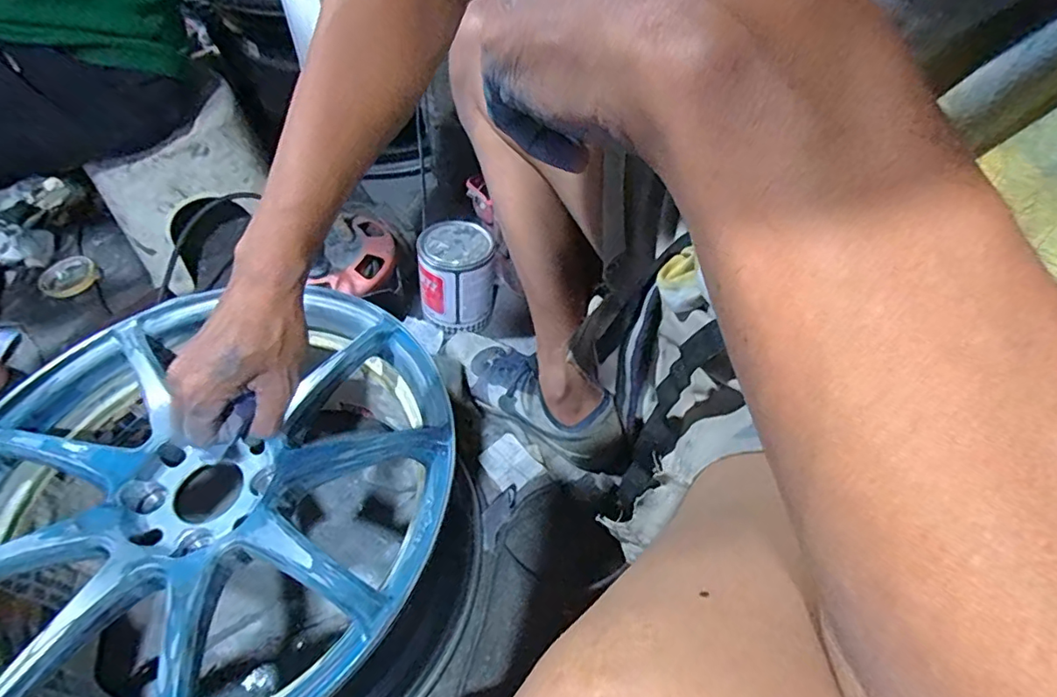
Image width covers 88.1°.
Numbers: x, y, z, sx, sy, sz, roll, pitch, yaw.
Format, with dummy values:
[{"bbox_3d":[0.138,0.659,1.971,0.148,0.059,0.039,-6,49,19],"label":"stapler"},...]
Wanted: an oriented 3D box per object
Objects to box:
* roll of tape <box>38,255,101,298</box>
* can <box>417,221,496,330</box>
[{"bbox_3d":[-0.710,-0.110,0.849,0.077,0.019,0.078,-1,51,1],"label":"roll of tape"},{"bbox_3d":[-0.101,-0.103,0.787,0.105,0.116,0.115,-1,51,1],"label":"can"}]

